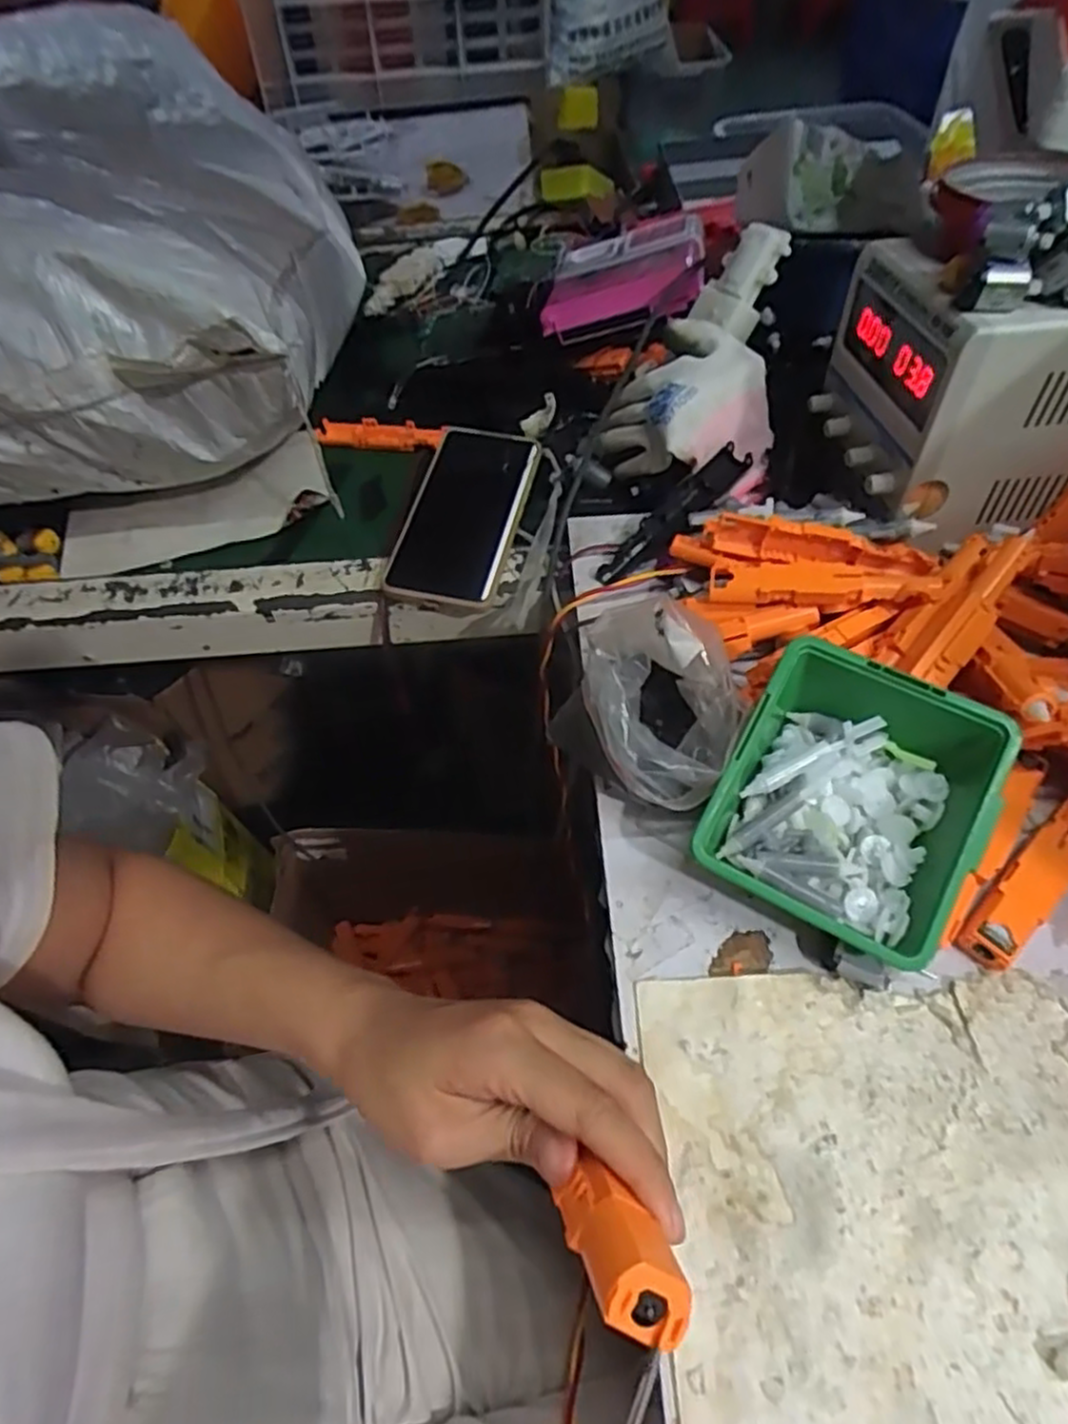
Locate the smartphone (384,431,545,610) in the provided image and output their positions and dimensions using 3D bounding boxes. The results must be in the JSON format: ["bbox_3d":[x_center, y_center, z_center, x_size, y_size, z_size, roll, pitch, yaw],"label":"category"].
[{"bbox_3d":[-0.055,-0.144,0.542,0.089,0.018,0.167,8,61,11],"label":"smartphone"}]

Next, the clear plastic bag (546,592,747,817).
[{"bbox_3d":[0.057,0.000,0.379,0.096,0.077,0.077,26,60,20],"label":"clear plastic bag"}]

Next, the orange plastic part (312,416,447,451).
[{"bbox_3d":[-0.129,-0.236,0.631,0.109,0.017,0.028,10,56,10],"label":"orange plastic part"}]

